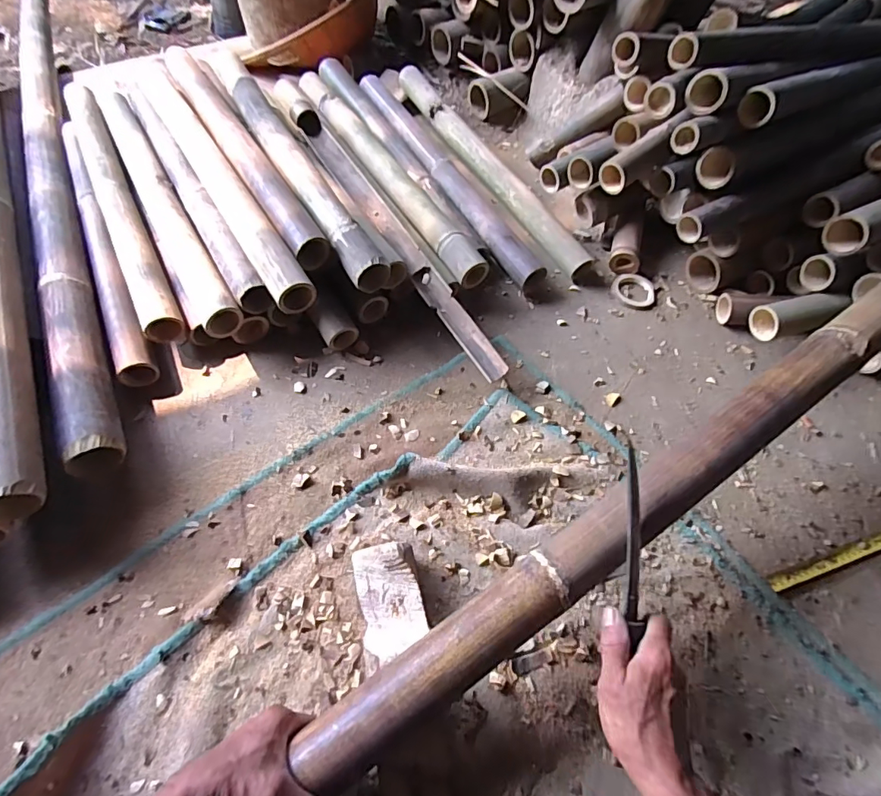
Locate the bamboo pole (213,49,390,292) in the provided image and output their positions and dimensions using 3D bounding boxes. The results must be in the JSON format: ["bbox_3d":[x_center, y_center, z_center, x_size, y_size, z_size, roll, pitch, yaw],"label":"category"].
[{"bbox_3d":[-0.271,-0.431,0.842,0.066,0.057,0.686,-26,64,-18],"label":"bamboo pole"}]

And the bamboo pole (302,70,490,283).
[{"bbox_3d":[-0.109,-0.447,0.935,0.068,0.054,0.656,-27,64,-18],"label":"bamboo pole"}]

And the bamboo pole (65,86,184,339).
[{"bbox_3d":[-0.567,-0.352,0.845,0.058,0.065,0.661,-25,64,-17],"label":"bamboo pole"}]

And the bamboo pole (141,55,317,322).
[{"bbox_3d":[-0.391,-0.390,0.814,0.058,0.048,0.714,-28,65,-19],"label":"bamboo pole"}]

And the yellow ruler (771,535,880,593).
[{"bbox_3d":[0.558,0.203,0.643,0.283,0.007,0.019,-15,60,-12],"label":"yellow ruler"}]

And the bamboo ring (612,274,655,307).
[{"bbox_3d":[0.350,-0.197,0.878,0.077,0.016,0.077,1,58,-2],"label":"bamboo ring"}]

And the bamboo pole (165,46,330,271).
[{"bbox_3d":[-0.358,-0.443,0.843,0.062,0.050,0.644,-28,64,-19],"label":"bamboo pole"}]

